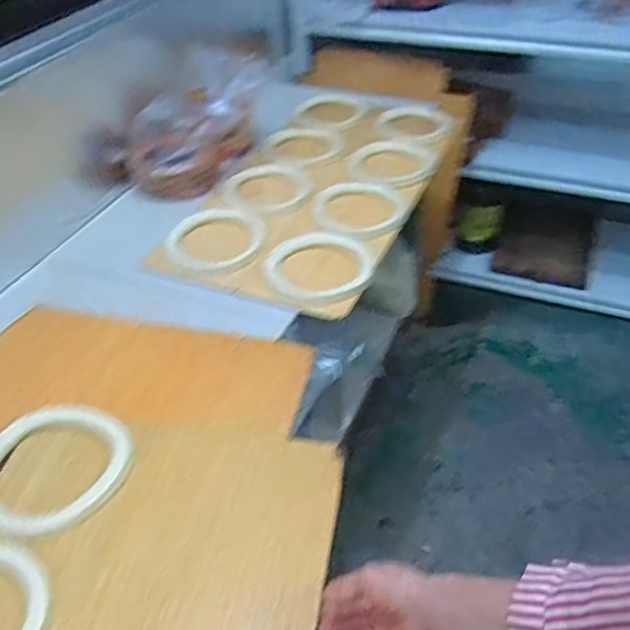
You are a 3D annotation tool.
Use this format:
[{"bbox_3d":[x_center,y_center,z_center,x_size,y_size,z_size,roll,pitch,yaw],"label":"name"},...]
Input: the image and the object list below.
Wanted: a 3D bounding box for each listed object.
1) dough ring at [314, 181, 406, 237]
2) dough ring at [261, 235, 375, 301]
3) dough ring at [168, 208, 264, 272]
[{"bbox_3d":[0.082,-0.208,1.178,0.164,0.023,0.164,-3,44,3],"label":"dough ring"},{"bbox_3d":[0.008,-0.089,1.071,0.182,0.024,0.182,-3,44,3],"label":"dough ring"},{"bbox_3d":[-0.189,-0.147,1.160,0.174,0.017,0.193,-15,45,-10],"label":"dough ring"}]

